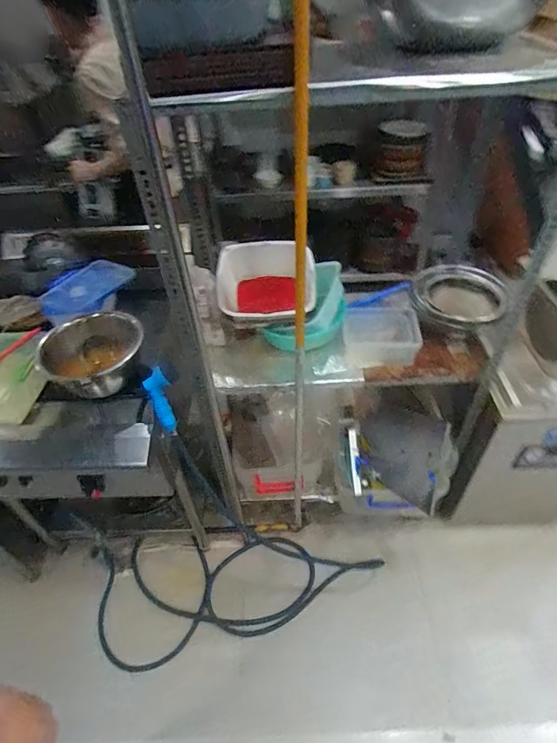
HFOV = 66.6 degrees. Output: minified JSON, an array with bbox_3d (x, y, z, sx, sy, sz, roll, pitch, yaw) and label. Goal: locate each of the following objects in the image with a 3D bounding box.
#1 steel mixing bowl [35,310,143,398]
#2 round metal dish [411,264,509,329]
[{"bbox_3d":[-0.450,-0.038,1.058,0.240,0.096,0.240,-2,44,2],"label":"steel mixing bowl"},{"bbox_3d":[0.510,-0.222,1.206,0.245,0.085,0.192,7,45,11],"label":"round metal dish"}]

